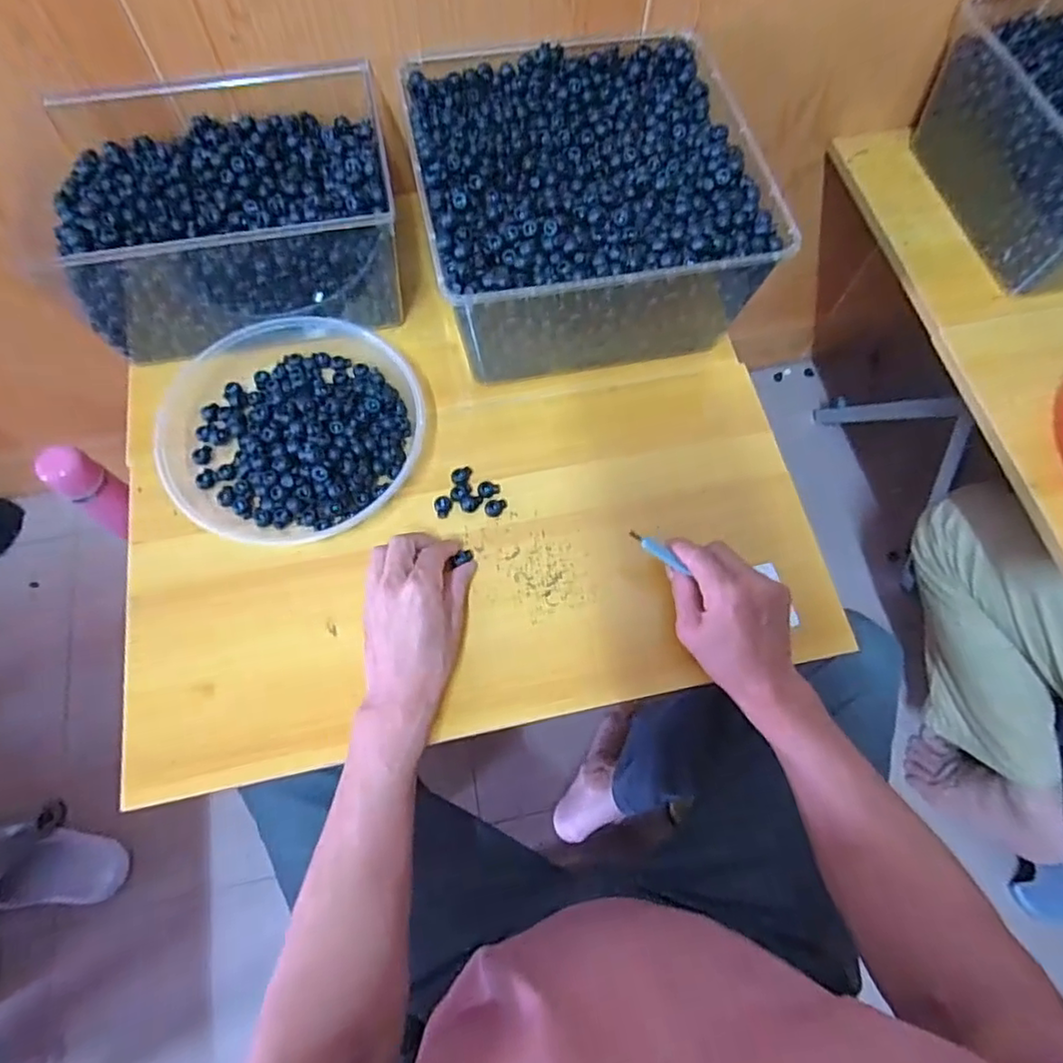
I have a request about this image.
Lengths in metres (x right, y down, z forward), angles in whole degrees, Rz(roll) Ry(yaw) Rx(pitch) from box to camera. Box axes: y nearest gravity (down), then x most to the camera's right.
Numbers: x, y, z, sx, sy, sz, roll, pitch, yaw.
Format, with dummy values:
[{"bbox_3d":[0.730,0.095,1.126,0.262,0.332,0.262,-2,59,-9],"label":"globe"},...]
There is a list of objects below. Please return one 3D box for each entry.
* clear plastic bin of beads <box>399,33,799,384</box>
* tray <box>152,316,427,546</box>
[{"bbox_3d":[0.046,-0.313,0.606,0.287,0.130,0.288,-10,70,-5],"label":"clear plastic bin of beads"},{"bbox_3d":[-0.218,-0.098,0.570,0.218,0.036,0.218,1,69,-1],"label":"tray"}]

